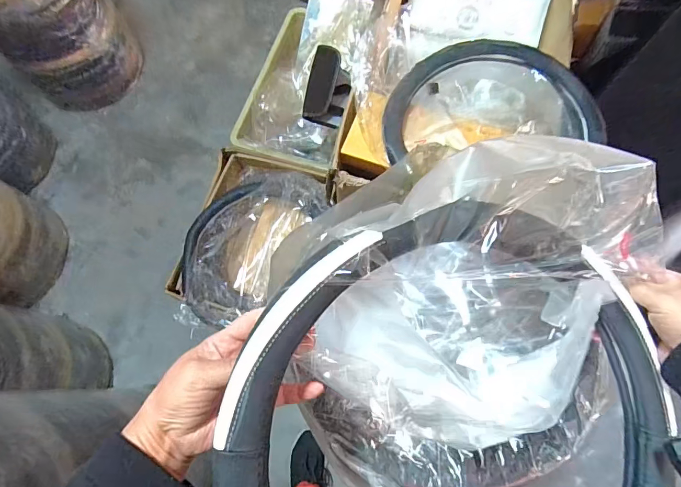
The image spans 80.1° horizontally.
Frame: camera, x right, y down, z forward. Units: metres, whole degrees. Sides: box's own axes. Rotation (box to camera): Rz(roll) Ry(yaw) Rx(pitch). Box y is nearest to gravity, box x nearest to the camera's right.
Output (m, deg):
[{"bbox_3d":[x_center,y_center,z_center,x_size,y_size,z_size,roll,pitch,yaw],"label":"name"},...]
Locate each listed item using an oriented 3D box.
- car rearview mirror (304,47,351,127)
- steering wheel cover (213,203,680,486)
[{"bbox_3d":[-0.039,-0.397,1.032,0.081,0.065,0.185,12,96,8],"label":"car rearview mirror"},{"bbox_3d":[0.100,0.149,0.300,0.356,0.028,0.344,-20,88,-15],"label":"steering wheel cover"}]

